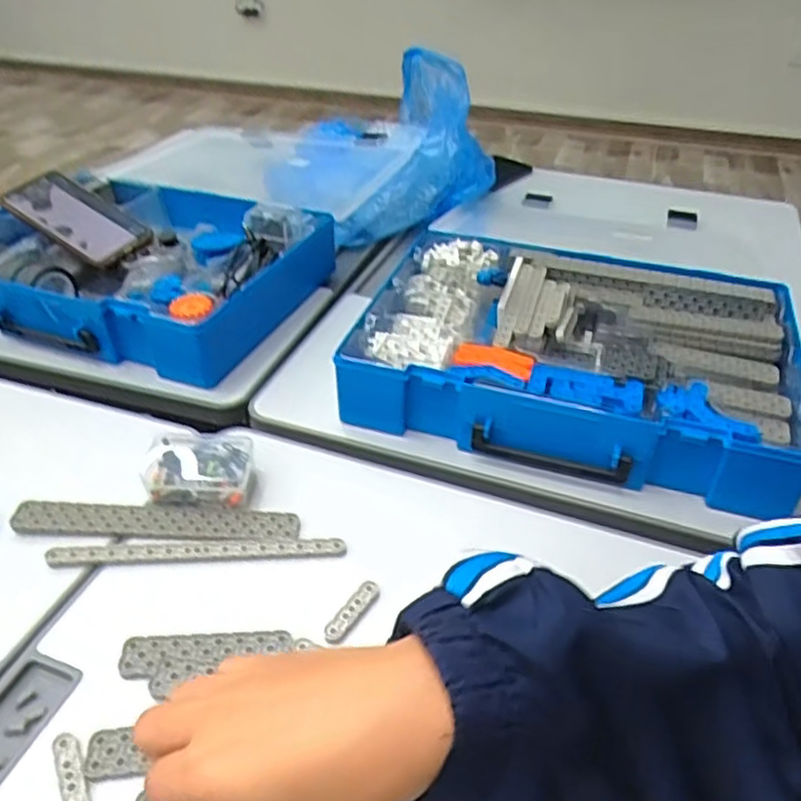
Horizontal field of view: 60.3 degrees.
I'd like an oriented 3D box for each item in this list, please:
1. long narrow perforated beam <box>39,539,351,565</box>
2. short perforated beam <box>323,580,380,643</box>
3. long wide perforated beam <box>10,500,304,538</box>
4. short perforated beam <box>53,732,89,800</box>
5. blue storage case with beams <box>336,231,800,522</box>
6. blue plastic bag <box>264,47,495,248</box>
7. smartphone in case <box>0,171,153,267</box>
[{"bbox_3d":[-0.138,0.101,0.469,0.196,0.005,0.013,-2,38,-3],"label":"long narrow perforated beam"},{"bbox_3d":[-0.031,0.135,0.438,0.013,0.008,0.048,25,45,28],"label":"short perforated beam"},{"bbox_3d":[-0.173,0.085,0.490,0.199,0.008,0.028,1,38,1],"label":"long wide perforated beam"},{"bbox_3d":[-0.171,0.196,0.358,0.012,0.008,0.047,-19,42,-23],"label":"short perforated beam"},{"bbox_3d":[0.153,-0.044,0.610,0.361,0.068,0.260,12,40,14],"label":"blue storage case with beams"},{"bbox_3d":[-0.032,-0.353,0.940,0.304,0.136,0.315,-11,40,-14],"label":"blue plastic bag"},{"bbox_3d":[-0.346,-0.195,0.733,0.157,0.011,0.068,32,53,13],"label":"smartphone in case"}]

